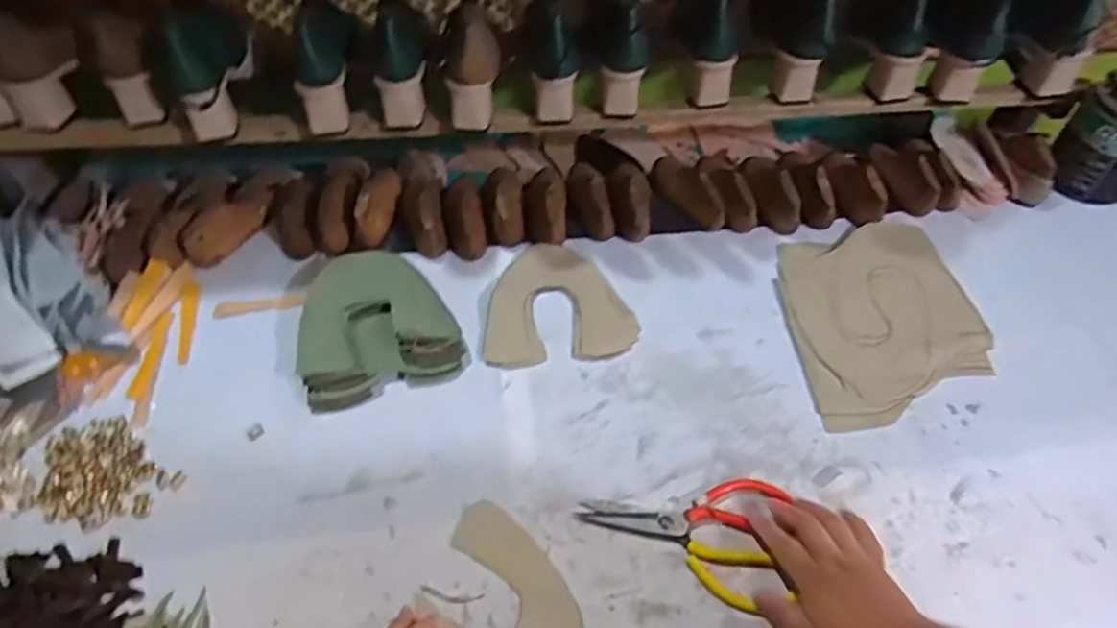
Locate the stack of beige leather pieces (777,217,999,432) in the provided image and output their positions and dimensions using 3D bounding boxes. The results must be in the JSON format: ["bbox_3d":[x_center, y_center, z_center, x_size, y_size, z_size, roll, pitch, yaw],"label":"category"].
[{"bbox_3d":[0.375,0.003,0.764,0.218,0.016,0.269,-4,53,-3],"label":"stack of beige leather pieces"}]

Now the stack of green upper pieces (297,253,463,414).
[{"bbox_3d":[-0.209,0.006,0.742,0.172,0.058,0.168,-18,55,-13],"label":"stack of green upper pieces"}]

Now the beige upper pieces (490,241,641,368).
[{"bbox_3d":[-0.001,-0.018,0.787,0.168,0.016,0.164,-6,53,-4],"label":"beige upper pieces"}]

